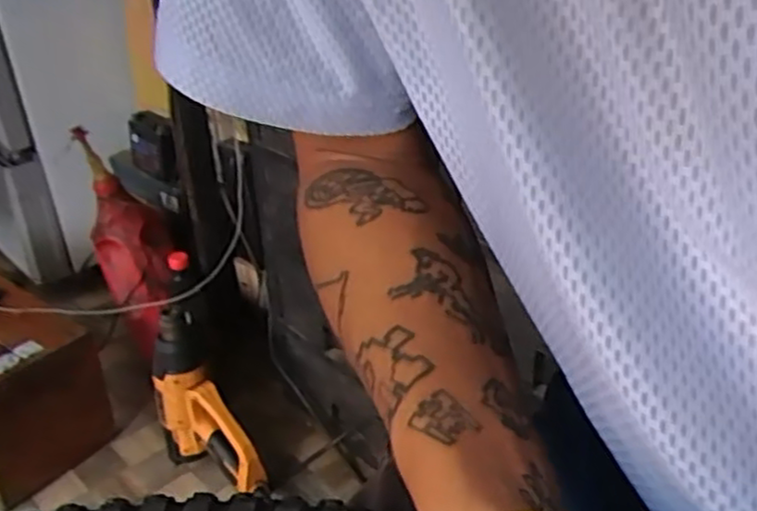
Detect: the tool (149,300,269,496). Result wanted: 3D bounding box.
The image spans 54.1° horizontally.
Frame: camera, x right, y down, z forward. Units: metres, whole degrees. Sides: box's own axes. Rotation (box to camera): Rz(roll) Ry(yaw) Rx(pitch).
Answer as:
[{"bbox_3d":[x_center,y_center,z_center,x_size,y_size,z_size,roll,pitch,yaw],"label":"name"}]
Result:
[{"bbox_3d":[-0.251,0.213,1.046,0.089,0.222,0.201,-21,34,-28],"label":"tool"}]

